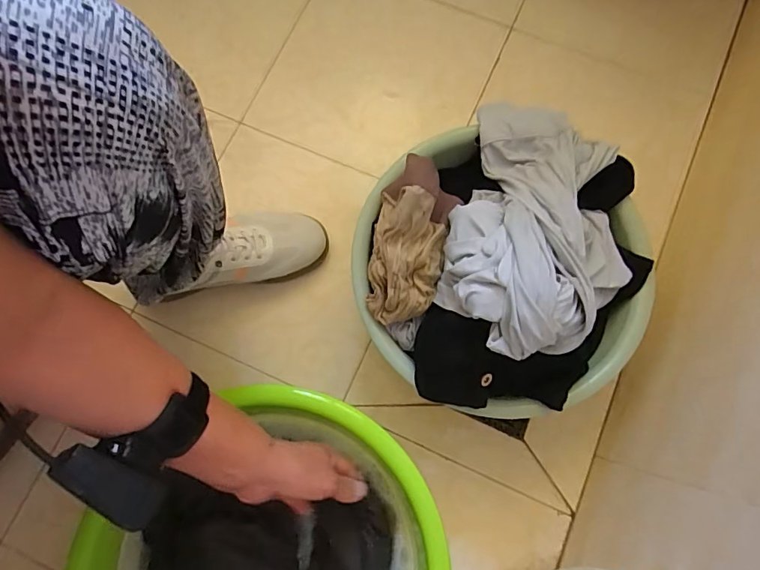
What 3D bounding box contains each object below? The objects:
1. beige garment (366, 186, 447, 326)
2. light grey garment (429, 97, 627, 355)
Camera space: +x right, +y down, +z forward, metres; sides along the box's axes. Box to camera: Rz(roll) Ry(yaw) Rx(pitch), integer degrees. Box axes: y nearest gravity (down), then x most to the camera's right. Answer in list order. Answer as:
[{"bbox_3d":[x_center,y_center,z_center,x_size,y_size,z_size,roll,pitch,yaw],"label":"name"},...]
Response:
[{"bbox_3d":[0.026,-0.031,0.451,0.073,0.062,0.130,9,77,5],"label":"beige garment"},{"bbox_3d":[0.167,-0.063,0.442,0.187,0.106,0.281,16,78,6],"label":"light grey garment"}]

